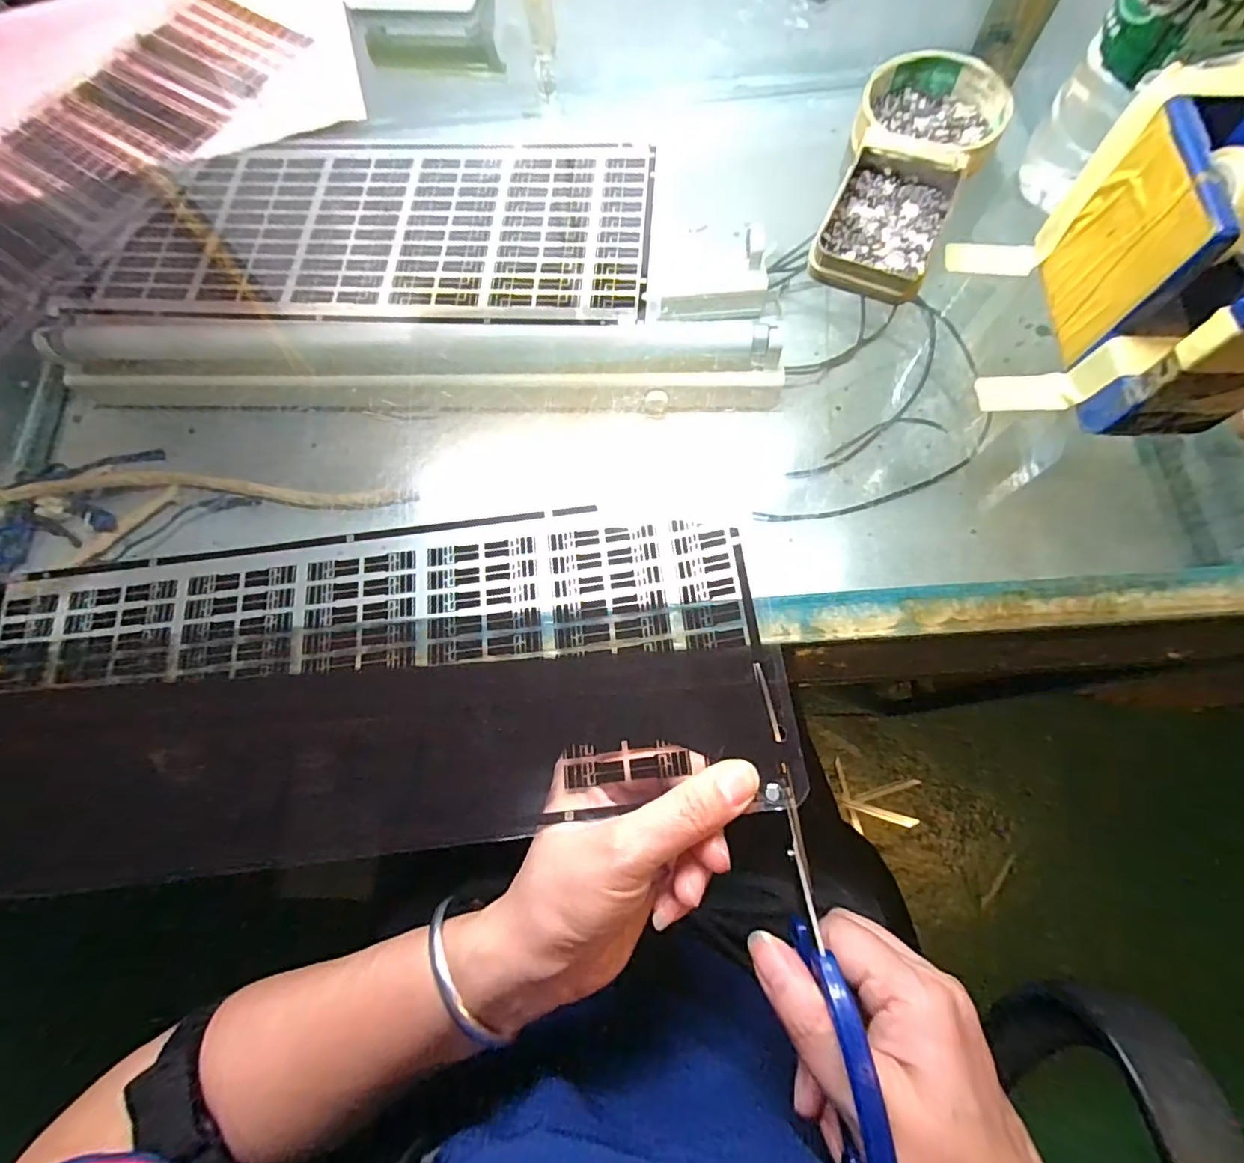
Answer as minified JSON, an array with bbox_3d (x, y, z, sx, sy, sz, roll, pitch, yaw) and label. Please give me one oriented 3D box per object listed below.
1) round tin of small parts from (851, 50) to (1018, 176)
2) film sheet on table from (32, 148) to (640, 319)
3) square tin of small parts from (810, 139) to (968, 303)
[{"bbox_3d":[0.185,-0.279,0.327,0.081,0.018,0.080,-1,72,2],"label":"round tin of small parts"},{"bbox_3d":[-0.151,-0.216,0.336,0.336,0.006,0.142,0,72,2],"label":"film sheet on table"},{"bbox_3d":[0.147,-0.201,0.304,0.060,0.018,0.097,23,75,9],"label":"square tin of small parts"}]

